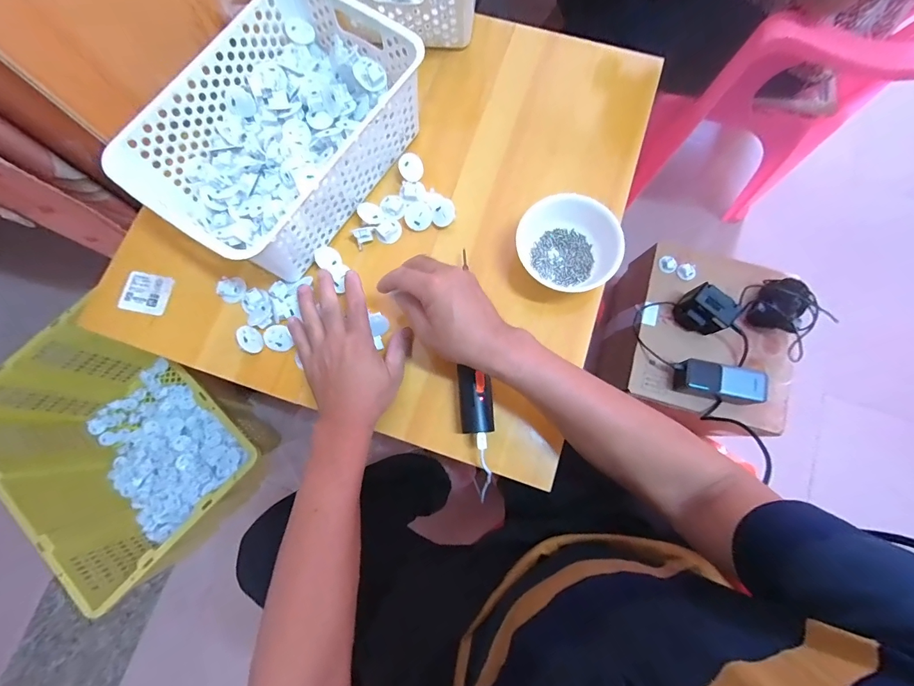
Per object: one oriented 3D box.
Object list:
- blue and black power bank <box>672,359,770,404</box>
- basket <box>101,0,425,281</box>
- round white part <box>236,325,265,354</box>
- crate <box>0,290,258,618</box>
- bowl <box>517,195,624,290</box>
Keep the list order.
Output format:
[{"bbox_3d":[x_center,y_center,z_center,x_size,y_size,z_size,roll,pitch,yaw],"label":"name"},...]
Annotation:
[{"bbox_3d":[0.456,0.069,0.688,0.138,0.053,0.056,13,78,4],"label":"blue and black power bank"},{"bbox_3d":[-0.200,-0.240,0.459,0.202,0.099,0.303,32,80,7],"label":"basket"},{"bbox_3d":[-0.238,-0.004,0.453,0.034,0.005,0.026,59,41,-20],"label":"round white part"},{"bbox_3d":[-0.644,0.200,0.826,0.496,0.265,0.353,37,80,8],"label":"crate"},{"bbox_3d":[0.128,-0.114,0.461,0.121,0.052,0.096,32,80,7],"label":"bowl"}]

